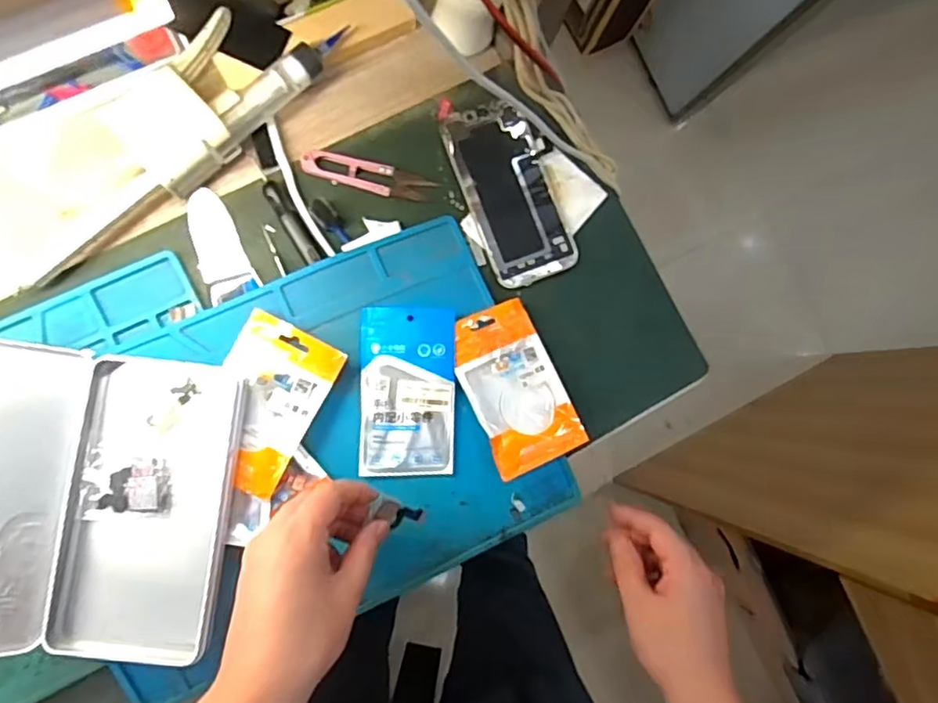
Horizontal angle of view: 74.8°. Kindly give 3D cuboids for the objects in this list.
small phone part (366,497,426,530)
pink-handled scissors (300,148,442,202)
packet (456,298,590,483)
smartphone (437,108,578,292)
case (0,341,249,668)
[{"bbox_3d":[-0.047,0.115,0.431,0.041,0.005,0.016,28,81,-41],"label":"small phone part"},{"bbox_3d":[-0.076,-0.136,0.474,0.103,0.006,0.024,13,85,-6],"label":"pink-handled scissors"},{"bbox_3d":[0.034,0.027,0.472,0.071,0.023,0.123,-22,89,-8],"label":"packet"},{"bbox_3d":[0.035,-0.127,0.493,0.072,0.006,0.144,-21,89,-8],"label":"smartphone"},{"bbox_3d":[-0.257,0.099,0.397,0.191,0.077,0.197,7,85,-7],"label":"case"}]

